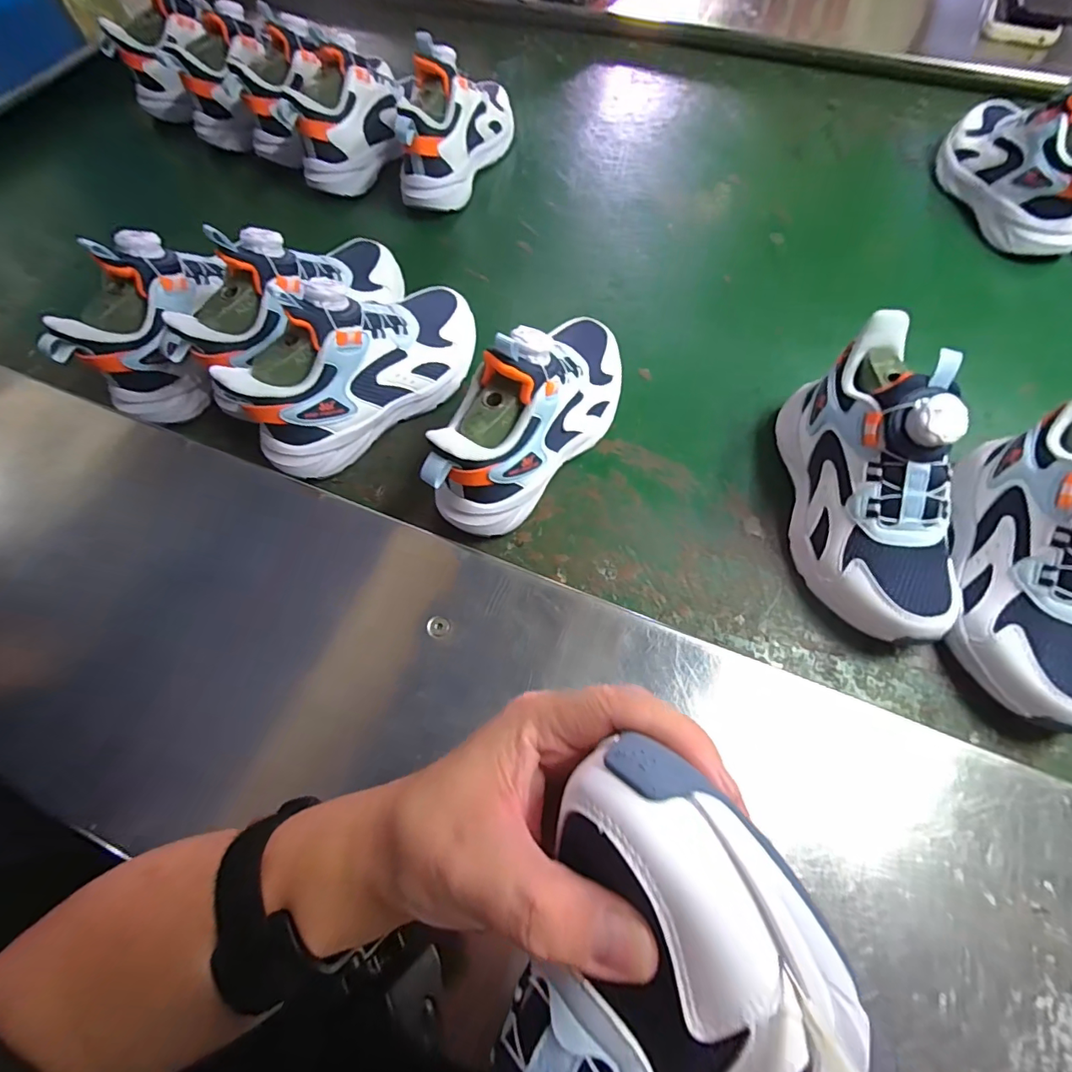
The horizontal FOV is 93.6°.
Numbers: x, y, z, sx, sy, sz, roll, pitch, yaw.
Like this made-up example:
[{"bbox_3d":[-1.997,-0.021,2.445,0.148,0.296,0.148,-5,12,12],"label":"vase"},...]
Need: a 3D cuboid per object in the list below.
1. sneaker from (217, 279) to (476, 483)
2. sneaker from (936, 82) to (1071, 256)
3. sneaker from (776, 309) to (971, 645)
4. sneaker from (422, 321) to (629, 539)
[{"bbox_3d":[-0.128,-0.134,0.388,0.201,0.114,0.075,-41,70,-17],"label":"sneaker"},{"bbox_3d":[0.478,-0.372,0.484,0.071,0.102,0.200,-2,64,0],"label":"sneaker"},{"bbox_3d":[0.227,-0.037,0.333,0.080,0.112,0.200,-2,64,0],"label":"sneaker"},{"bbox_3d":[0.005,-0.095,0.369,0.067,0.115,0.209,29,68,14],"label":"sneaker"}]

